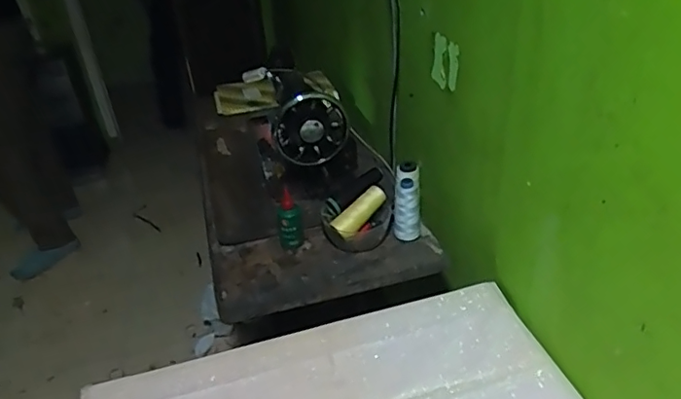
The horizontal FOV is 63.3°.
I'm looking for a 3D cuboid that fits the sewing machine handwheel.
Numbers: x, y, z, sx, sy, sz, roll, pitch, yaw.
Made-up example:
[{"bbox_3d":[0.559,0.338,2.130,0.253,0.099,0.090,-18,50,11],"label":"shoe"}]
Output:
[{"bbox_3d":[-0.053,-0.125,0.995,0.131,0.135,0.044,-11,35,-12],"label":"sewing machine handwheel"}]

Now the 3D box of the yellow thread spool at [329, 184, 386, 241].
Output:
[{"bbox_3d":[0.035,0.022,0.962,0.114,0.040,0.035,-43,46,-18],"label":"yellow thread spool"}]

